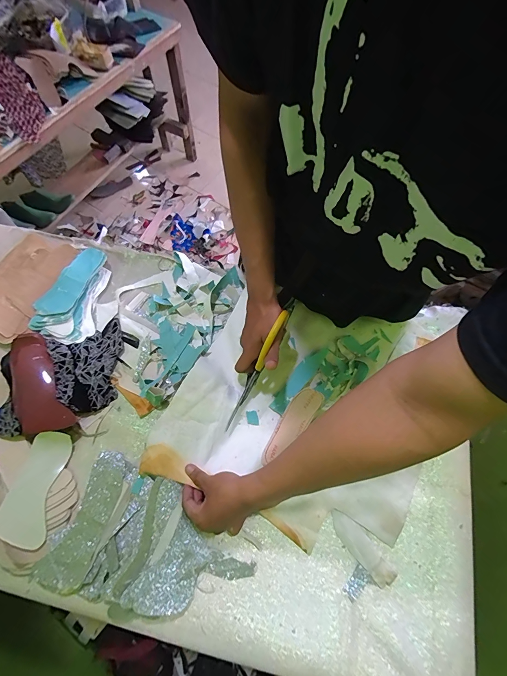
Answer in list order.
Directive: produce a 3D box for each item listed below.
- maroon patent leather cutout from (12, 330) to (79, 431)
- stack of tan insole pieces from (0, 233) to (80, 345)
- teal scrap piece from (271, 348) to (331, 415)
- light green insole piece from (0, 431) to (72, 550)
[{"bbox_3d":[-0.375,0.080,0.541,0.072,0.031,0.190,-30,71,-11],"label":"maroon patent leather cutout"},{"bbox_3d":[-0.468,-0.108,0.622,0.115,0.057,0.229,15,69,6],"label":"stack of tan insole pieces"},{"bbox_3d":[0.083,0.071,0.565,0.031,0.013,0.148,37,70,17],"label":"teal scrap piece"},{"bbox_3d":[-0.330,0.228,0.485,0.077,0.011,0.153,25,62,-12],"label":"light green insole piece"}]

